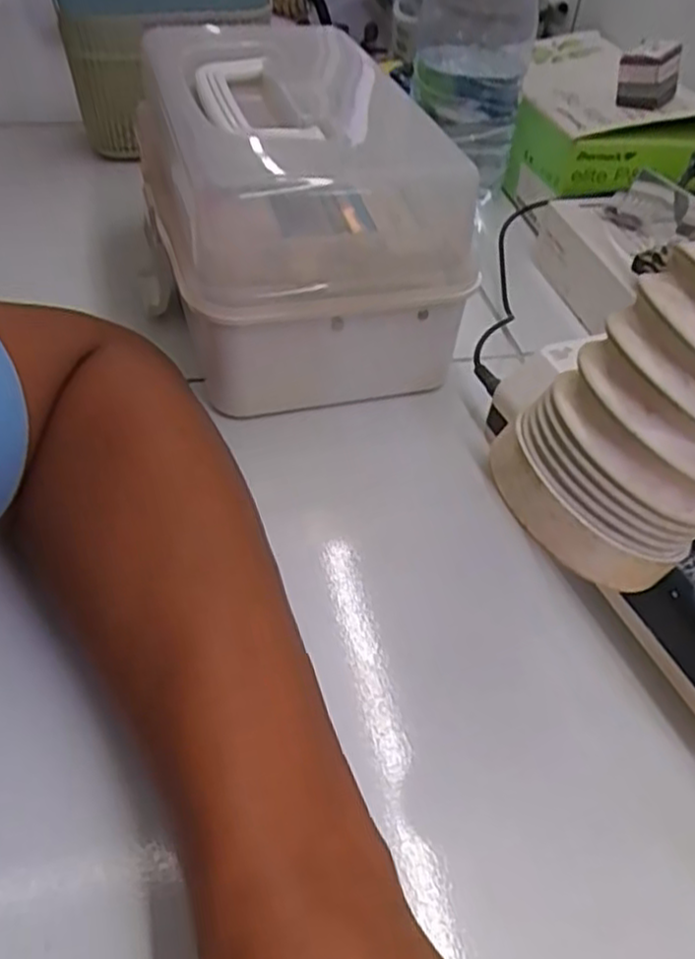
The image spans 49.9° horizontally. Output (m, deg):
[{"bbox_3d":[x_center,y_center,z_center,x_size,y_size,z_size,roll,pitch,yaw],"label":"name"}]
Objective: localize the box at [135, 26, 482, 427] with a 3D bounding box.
[{"bbox_3d":[-0.034,-0.151,0.434,0.149,0.123,0.201,-10,46,-15],"label":"box"}]

